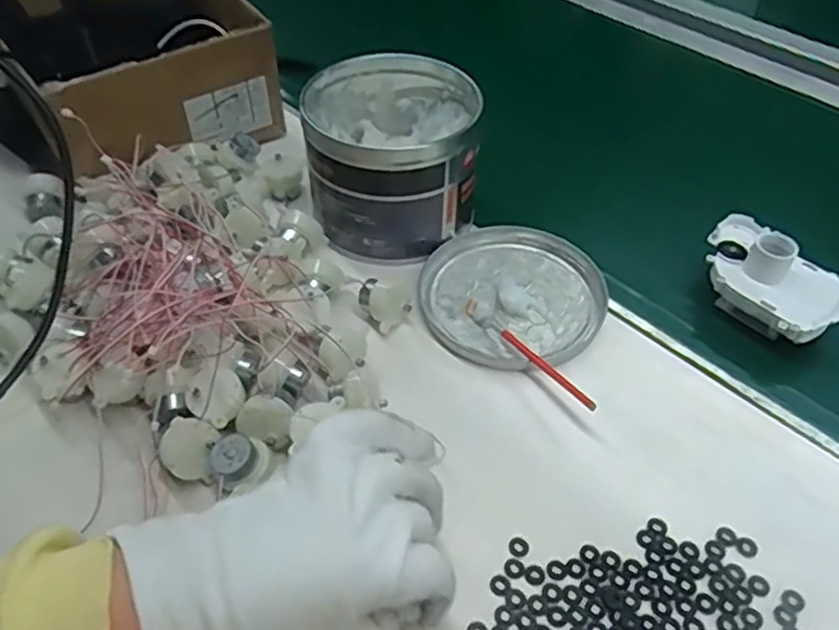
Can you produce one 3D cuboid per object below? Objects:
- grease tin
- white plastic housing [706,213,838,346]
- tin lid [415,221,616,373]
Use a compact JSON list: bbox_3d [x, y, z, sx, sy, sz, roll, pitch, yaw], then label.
[{"bbox_3d":[-0.021,-0.122,0.525,0.124,0.102,0.137,-1,48,-1],"label":"grease tin"},{"bbox_3d":[0.245,-0.026,0.482,0.067,0.054,0.100,-31,55,-26],"label":"white plastic housing"},{"bbox_3d":[0.068,-0.019,0.496,0.132,0.011,0.129,0,47,0],"label":"tin lid"}]

